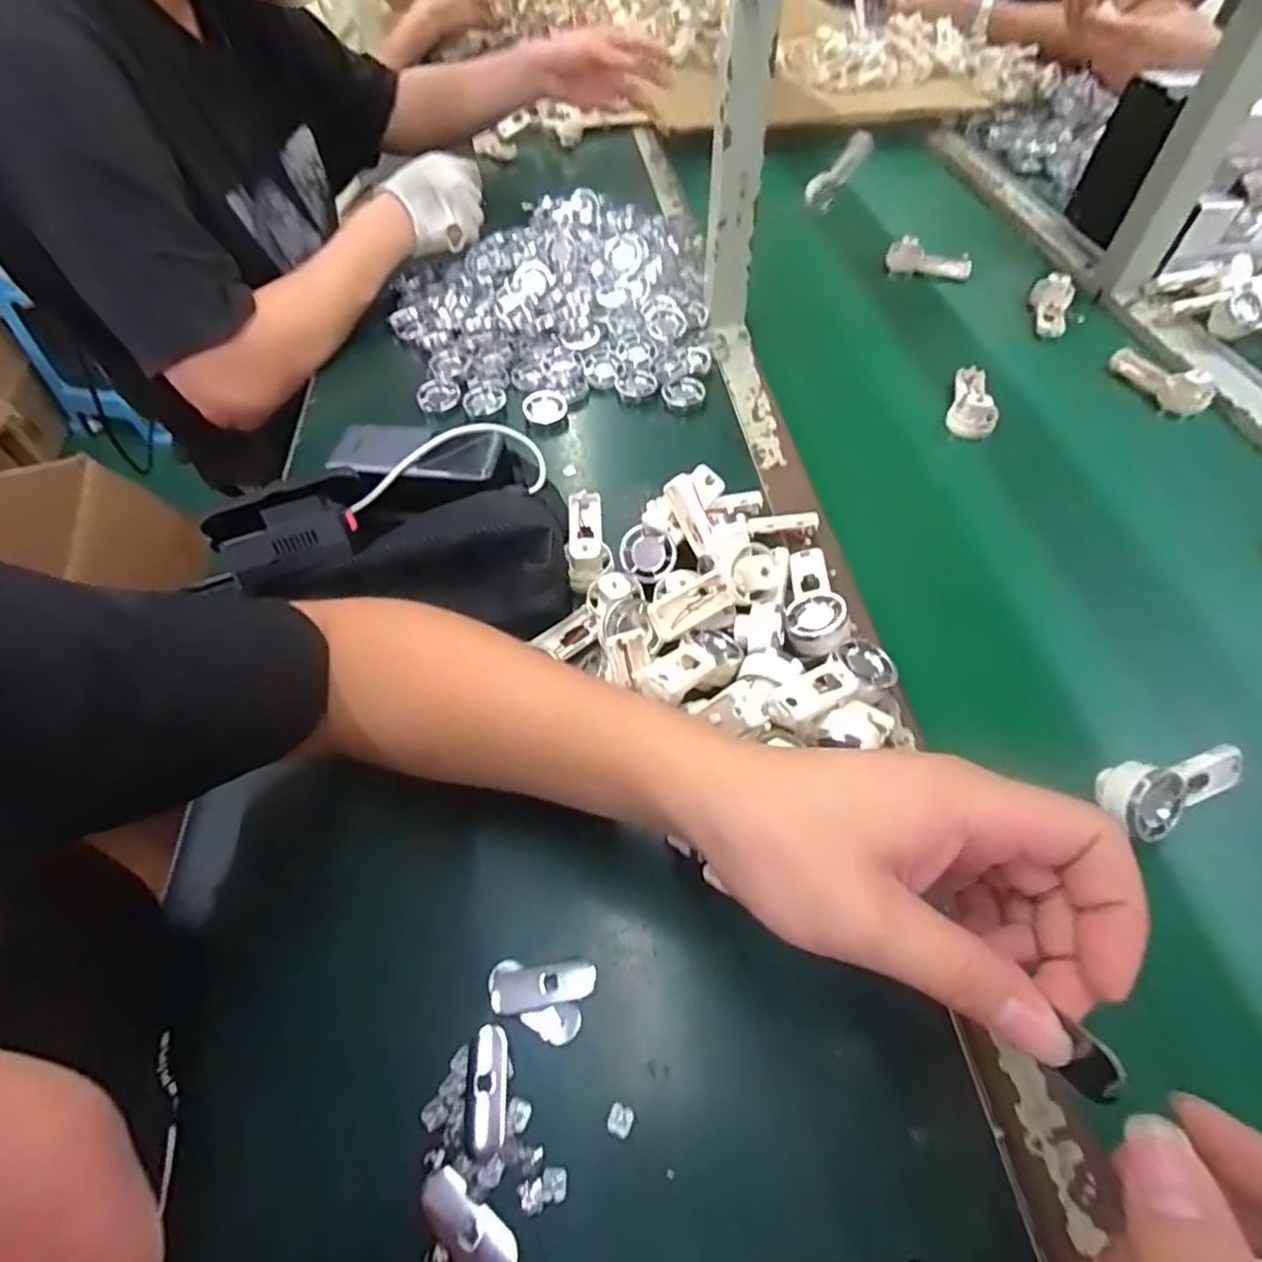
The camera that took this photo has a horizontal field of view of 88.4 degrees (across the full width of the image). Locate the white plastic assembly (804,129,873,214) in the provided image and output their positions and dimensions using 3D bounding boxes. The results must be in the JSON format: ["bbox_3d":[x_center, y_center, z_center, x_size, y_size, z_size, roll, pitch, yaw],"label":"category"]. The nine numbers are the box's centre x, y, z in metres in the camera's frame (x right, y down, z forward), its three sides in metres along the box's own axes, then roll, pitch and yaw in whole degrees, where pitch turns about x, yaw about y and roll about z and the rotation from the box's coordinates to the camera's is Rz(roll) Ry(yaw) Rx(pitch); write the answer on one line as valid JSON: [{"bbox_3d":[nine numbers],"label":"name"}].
[{"bbox_3d":[0.260,-0.576,0.814,0.035,0.094,0.021,21,46,-31],"label":"white plastic assembly"}]

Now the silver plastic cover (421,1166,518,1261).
[{"bbox_3d":[-0.069,0.249,0.270,0.048,0.006,0.020,28,59,21],"label":"silver plastic cover"}]

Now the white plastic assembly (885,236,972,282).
[{"bbox_3d":[0.347,-0.431,0.751,0.095,0.029,0.030,7,54,7],"label":"white plastic assembly"}]

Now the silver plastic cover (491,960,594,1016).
[{"bbox_3d":[-0.044,0.176,0.322,0.052,0.006,0.020,-9,54,-4],"label":"silver plastic cover"}]

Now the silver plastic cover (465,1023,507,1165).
[{"bbox_3d":[-0.067,0.213,0.300,0.018,0.006,0.051,-5,53,-2],"label":"silver plastic cover"}]

